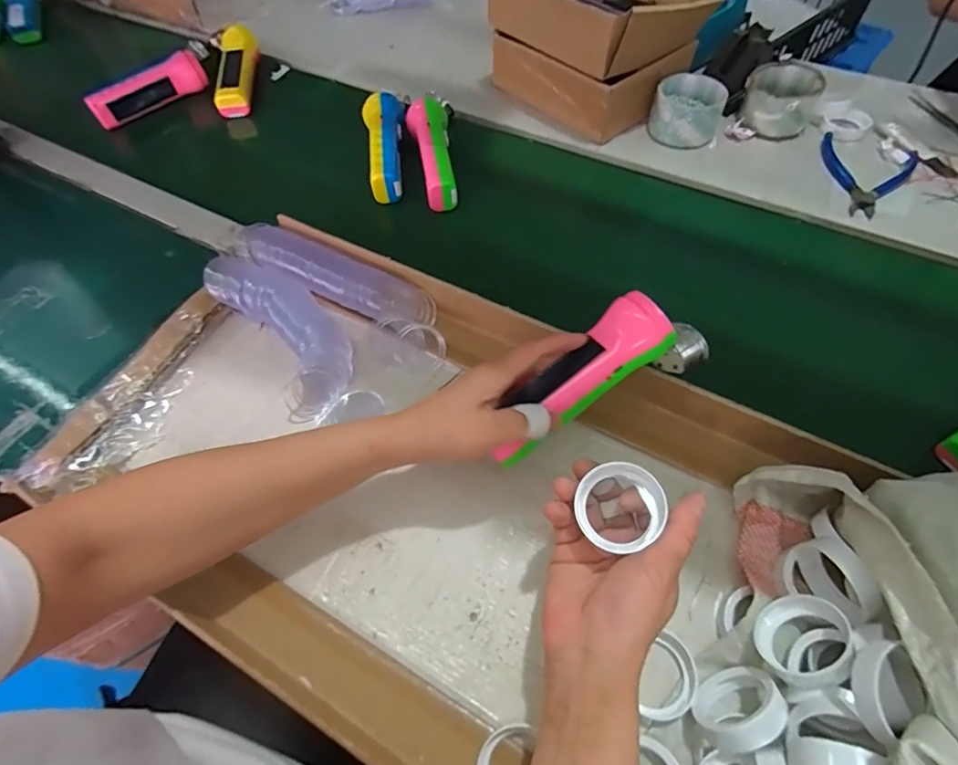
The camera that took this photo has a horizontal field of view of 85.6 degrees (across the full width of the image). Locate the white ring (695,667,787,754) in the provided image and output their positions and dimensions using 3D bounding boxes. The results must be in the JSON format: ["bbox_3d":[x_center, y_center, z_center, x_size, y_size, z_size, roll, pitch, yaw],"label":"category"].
[{"bbox_3d":[0.158,0.199,0.315,0.052,0.054,0.018,-30,82,2],"label":"white ring"}]

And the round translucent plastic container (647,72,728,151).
[{"bbox_3d":[0.260,-0.338,0.647,0.083,0.051,0.086,21,62,15],"label":"round translucent plastic container"}]

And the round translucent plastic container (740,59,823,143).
[{"bbox_3d":[0.378,-0.353,0.651,0.088,0.048,0.095,28,64,19],"label":"round translucent plastic container"}]

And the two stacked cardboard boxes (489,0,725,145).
[{"bbox_3d":[0.148,-0.452,0.658,0.206,0.128,0.221,-38,64,-19],"label":"two stacked cardboard boxes"}]

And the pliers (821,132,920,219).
[{"bbox_3d":[0.448,-0.237,0.596,0.101,0.010,0.138,20,61,14],"label":"pliers"}]

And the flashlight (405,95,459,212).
[{"bbox_3d":[-0.054,-0.280,0.626,0.055,0.052,0.175,-10,58,-3],"label":"flashlight"}]

